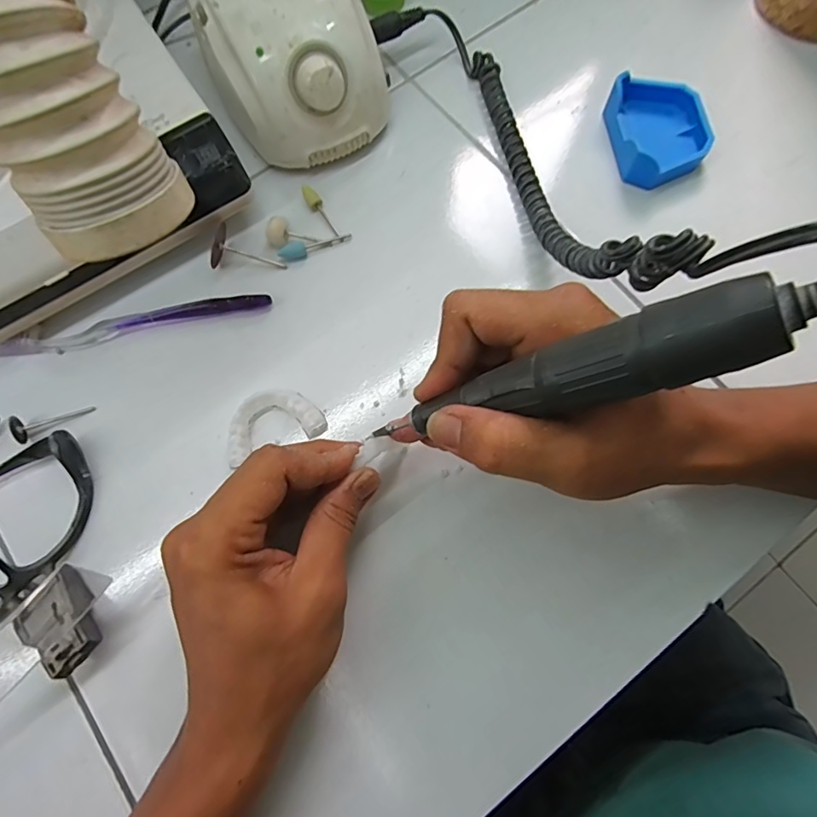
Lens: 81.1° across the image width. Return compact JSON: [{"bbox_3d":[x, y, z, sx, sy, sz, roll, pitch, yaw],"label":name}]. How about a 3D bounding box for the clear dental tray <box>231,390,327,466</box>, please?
[{"bbox_3d":[-0.083,0.008,0.292,0.059,0.009,0.036,-21,75,-5],"label":"clear dental tray"}]

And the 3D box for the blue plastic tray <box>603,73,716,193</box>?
[{"bbox_3d":[0.175,-0.194,0.335,0.060,0.026,0.082,-7,74,-1],"label":"blue plastic tray"}]

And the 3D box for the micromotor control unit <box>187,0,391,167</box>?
[{"bbox_3d":[-0.083,-0.244,0.324,0.109,0.080,0.136,-24,75,-6],"label":"micromotor control unit"}]

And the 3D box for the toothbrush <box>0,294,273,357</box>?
[{"bbox_3d":[-0.180,-0.054,0.311,0.180,0.012,0.016,-9,75,-2],"label":"toothbrush"}]

